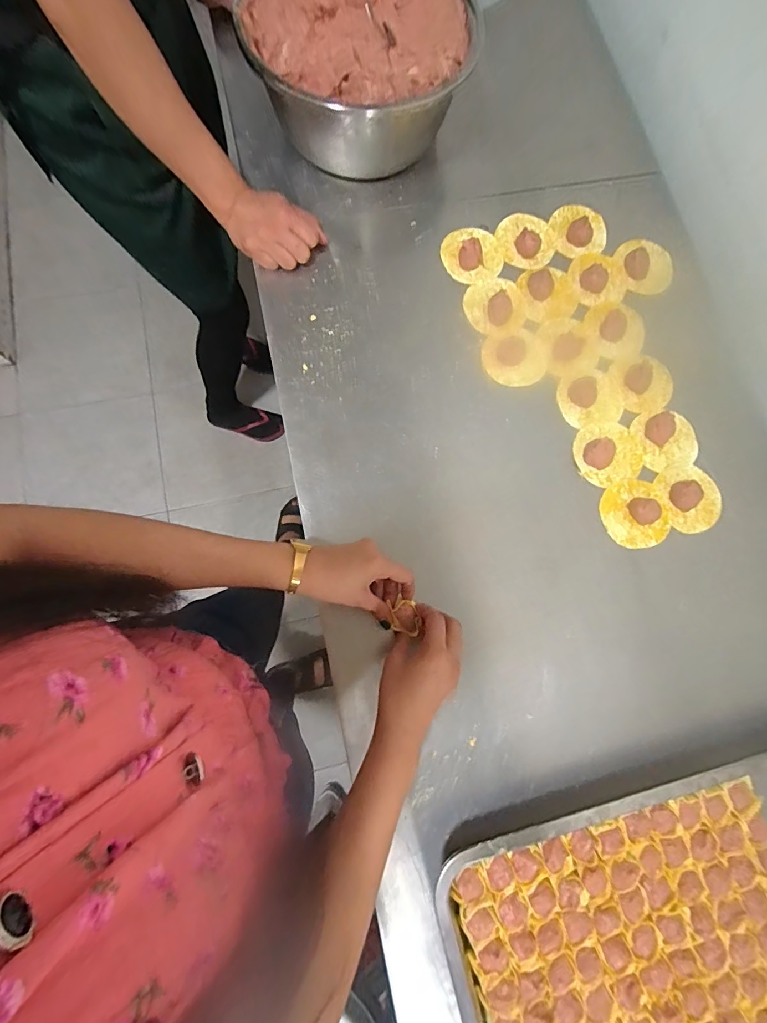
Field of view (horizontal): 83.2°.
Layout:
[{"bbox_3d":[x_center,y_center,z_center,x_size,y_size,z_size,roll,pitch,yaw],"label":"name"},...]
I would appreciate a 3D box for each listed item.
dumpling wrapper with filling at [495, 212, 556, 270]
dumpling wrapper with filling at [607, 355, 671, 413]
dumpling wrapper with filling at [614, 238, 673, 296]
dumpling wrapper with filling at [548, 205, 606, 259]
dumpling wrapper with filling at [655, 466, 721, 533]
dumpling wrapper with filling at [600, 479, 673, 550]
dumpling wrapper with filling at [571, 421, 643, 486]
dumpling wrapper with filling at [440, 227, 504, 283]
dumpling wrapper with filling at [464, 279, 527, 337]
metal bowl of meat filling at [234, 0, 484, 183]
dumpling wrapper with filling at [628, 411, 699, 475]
[{"bbox_3d":[0.195,-0.373,0.588,0.080,0.015,0.084,1,78,-3],"label":"dumpling wrapper with filling"},{"bbox_3d":[0.333,-0.163,0.551,0.069,0.010,0.073,1,78,-3],"label":"dumpling wrapper with filling"},{"bbox_3d":[0.362,-0.336,0.590,0.076,0.018,0.077,1,78,-3],"label":"dumpling wrapper with filling"},{"bbox_3d":[0.269,-0.389,0.595,0.072,0.017,0.077,1,78,-3],"label":"dumpling wrapper with filling"},{"bbox_3d":[0.376,-0.017,0.522,0.070,0.016,0.076,-16,79,-6],"label":"dumpling wrapper with filling"},{"bbox_3d":[0.302,0.001,0.509,0.079,0.021,0.080,1,78,-3],"label":"dumpling wrapper with filling"},{"bbox_3d":[0.277,-0.074,0.525,0.081,0.021,0.077,1,78,-3],"label":"dumpling wrapper with filling"},{"bbox_3d":[0.120,-0.348,0.574,0.082,0.028,0.079,1,78,-3],"label":"dumpling wrapper with filling"},{"bbox_3d":[0.146,-0.269,0.560,0.076,0.013,0.080,1,78,-3],"label":"dumpling wrapper with filling"},{"bbox_3d":[-0.031,-0.564,0.560,0.253,0.150,0.236,1,78,-3],"label":"metal bowl of meat filling"},{"bbox_3d":[0.355,-0.091,0.538,0.075,0.014,0.073,-14,79,-6],"label":"dumpling wrapper with filling"}]

